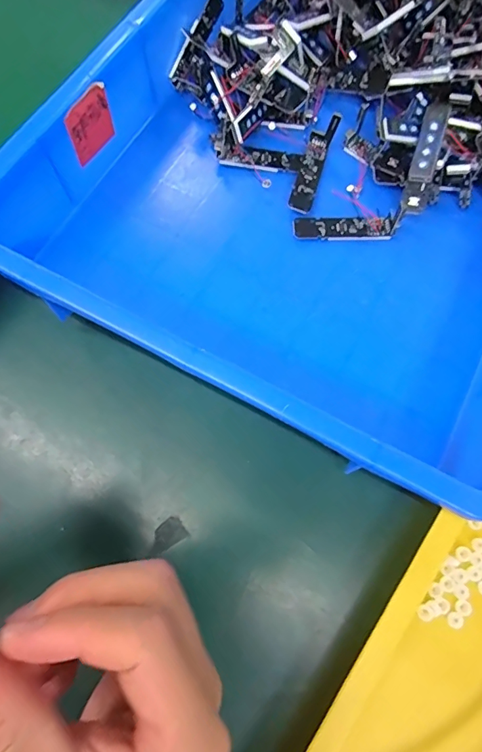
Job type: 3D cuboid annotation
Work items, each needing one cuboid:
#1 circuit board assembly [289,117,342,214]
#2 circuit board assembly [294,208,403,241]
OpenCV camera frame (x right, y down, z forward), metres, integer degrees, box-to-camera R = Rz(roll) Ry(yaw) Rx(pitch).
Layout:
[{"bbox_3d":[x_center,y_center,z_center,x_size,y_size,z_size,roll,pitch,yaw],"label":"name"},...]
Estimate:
[{"bbox_3d":[0.057,-0.172,0.351,0.020,0.026,0.078,19,72,7],"label":"circuit board assembly"},{"bbox_3d":[0.084,-0.118,0.346,0.084,0.007,0.021,-3,71,0],"label":"circuit board assembly"}]

